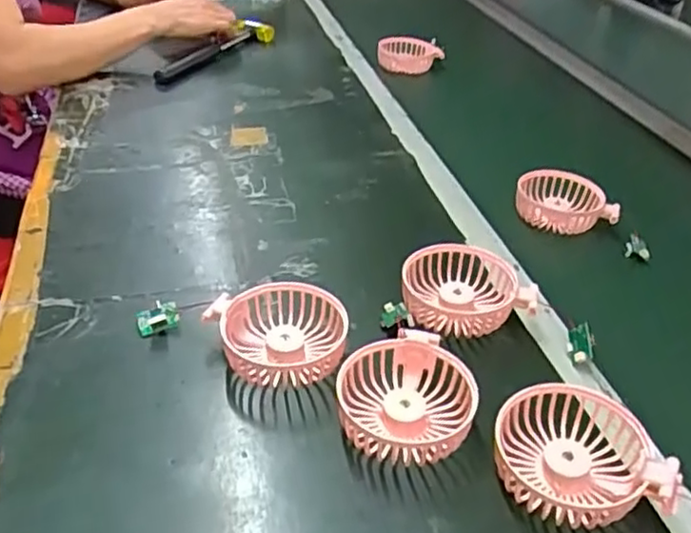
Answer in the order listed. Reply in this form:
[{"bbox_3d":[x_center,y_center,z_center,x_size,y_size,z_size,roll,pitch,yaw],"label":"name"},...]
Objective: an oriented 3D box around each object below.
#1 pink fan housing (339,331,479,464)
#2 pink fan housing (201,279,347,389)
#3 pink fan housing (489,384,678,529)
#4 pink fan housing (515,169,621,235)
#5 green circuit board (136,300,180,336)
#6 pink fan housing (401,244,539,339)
[{"bbox_3d":[0.043,0.090,0.450,0.091,0.036,0.088,-25,45,-32],"label":"pink fan housing"},{"bbox_3d":[-0.047,0.049,0.497,0.093,0.034,0.092,-14,39,-20],"label":"pink fan housing"},{"bbox_3d":[0.141,0.119,0.415,0.088,0.040,0.092,-9,38,-15],"label":"pink fan housing"},{"bbox_3d":[0.229,-0.070,0.723,0.096,0.029,0.081,0,37,-3],"label":"pink fan housing"},{"bbox_3d":[-0.143,0.039,0.517,0.031,0.017,0.019,-13,39,-20],"label":"green circuit board"},{"bbox_3d":[0.094,0.020,0.547,0.098,0.033,0.088,-8,38,-13],"label":"pink fan housing"}]

